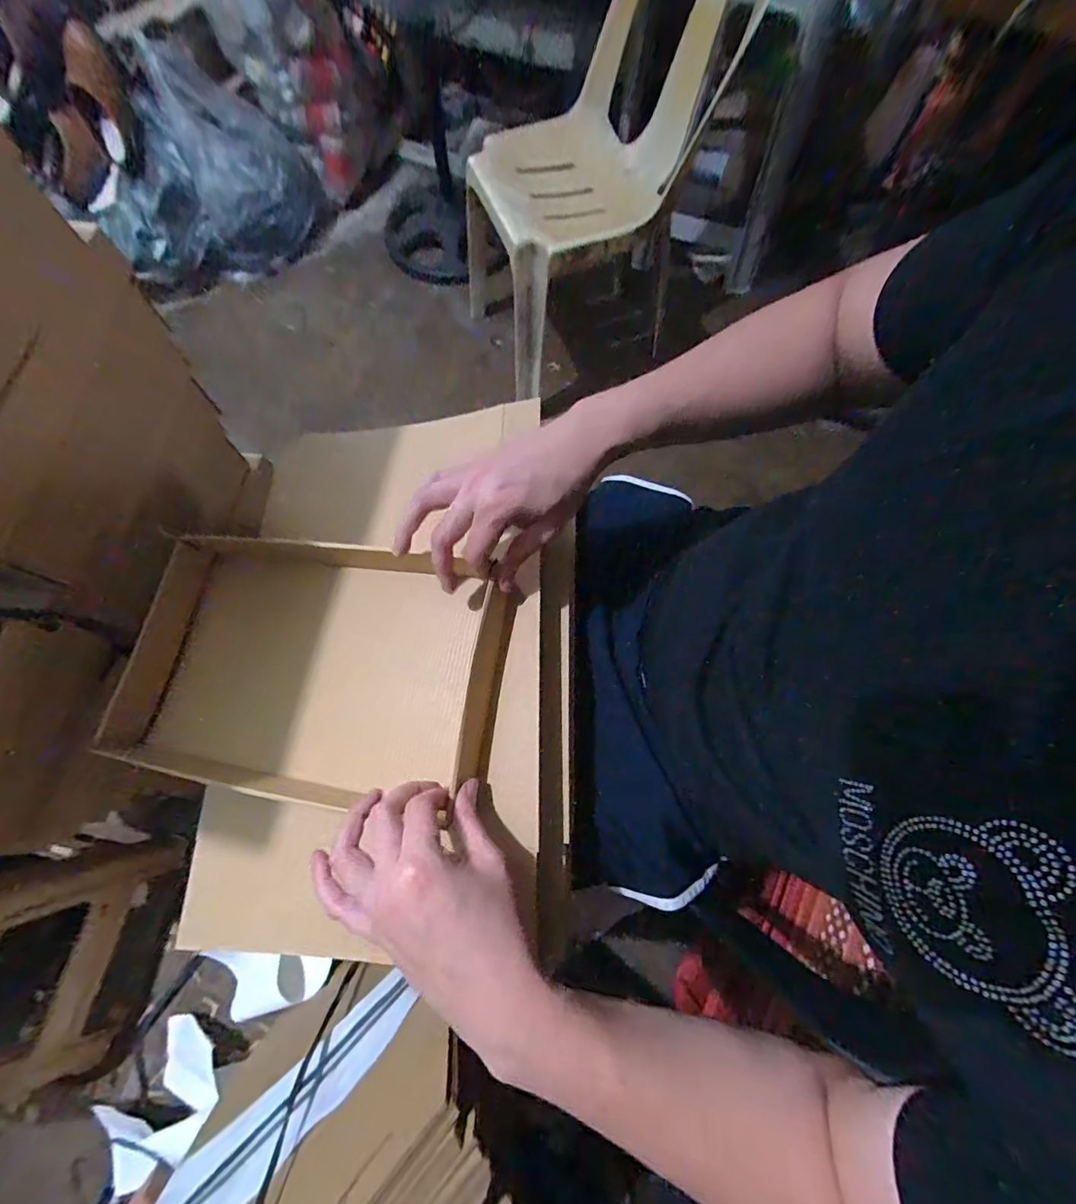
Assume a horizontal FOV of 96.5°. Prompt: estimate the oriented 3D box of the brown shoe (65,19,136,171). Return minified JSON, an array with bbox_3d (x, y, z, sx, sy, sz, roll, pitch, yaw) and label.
[{"bbox_3d":[-1.009,-1.165,1.114,0.096,0.243,0.073,5,36,1],"label":"brown shoe"}]

